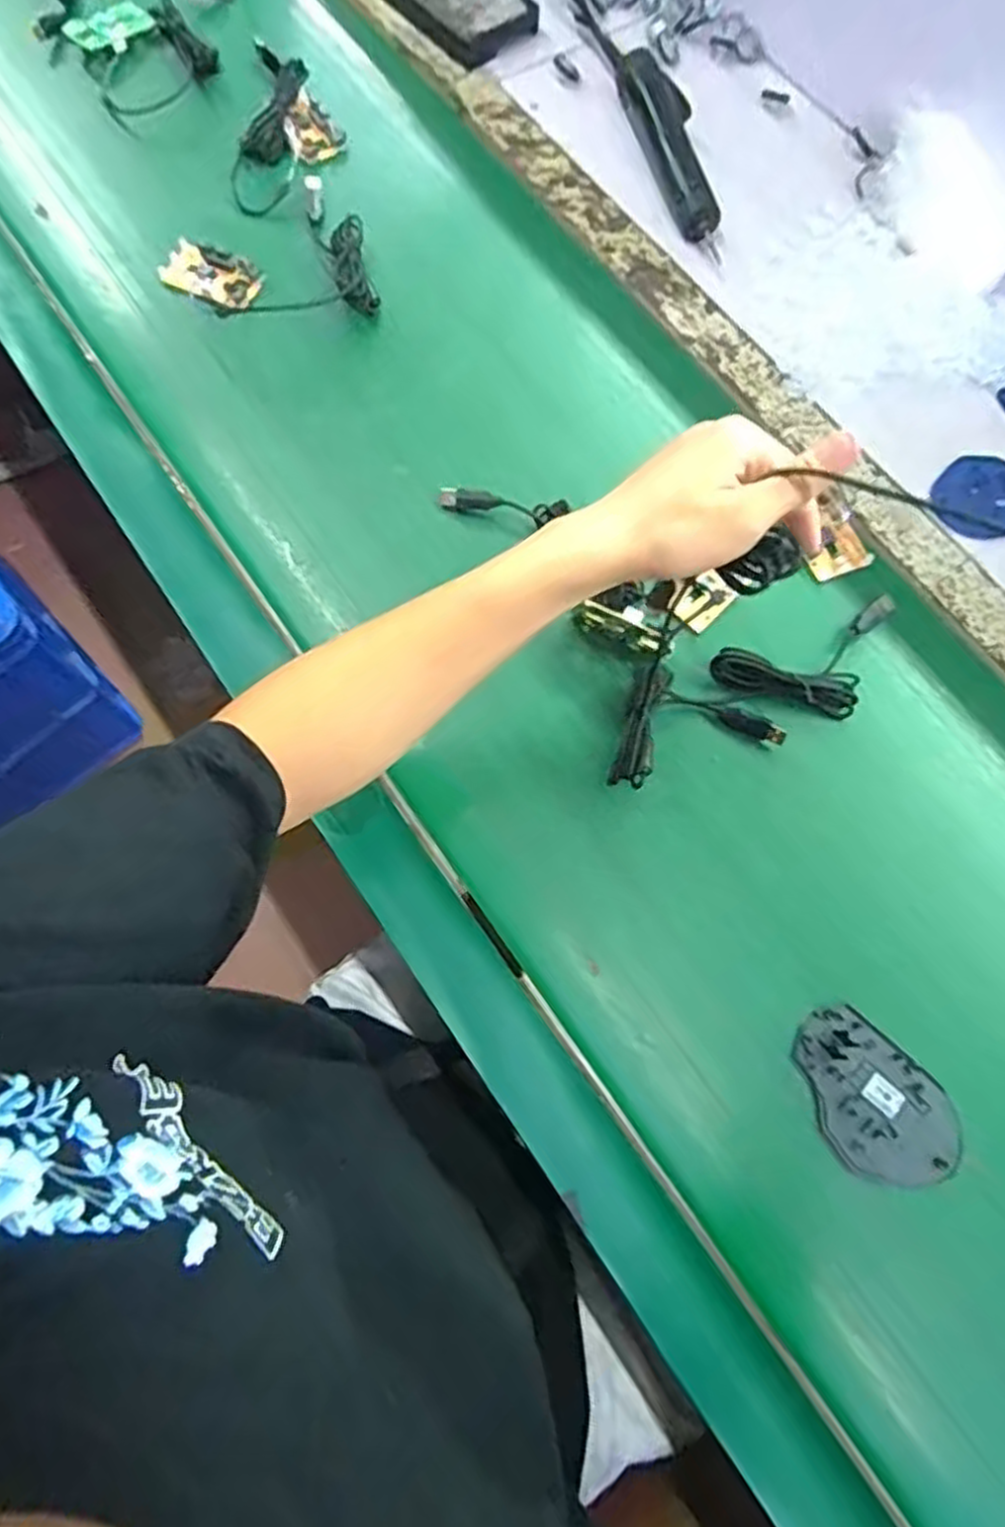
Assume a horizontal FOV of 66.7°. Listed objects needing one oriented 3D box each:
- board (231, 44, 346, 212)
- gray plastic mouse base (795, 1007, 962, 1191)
[{"bbox_3d":[-0.190,-0.576,0.689,0.092,0.015,0.196,5,75,-1],"label":"board"},{"bbox_3d":[0.223,0.203,0.460,0.071,0.011,0.106,-40,78,-14],"label":"gray plastic mouse base"}]

